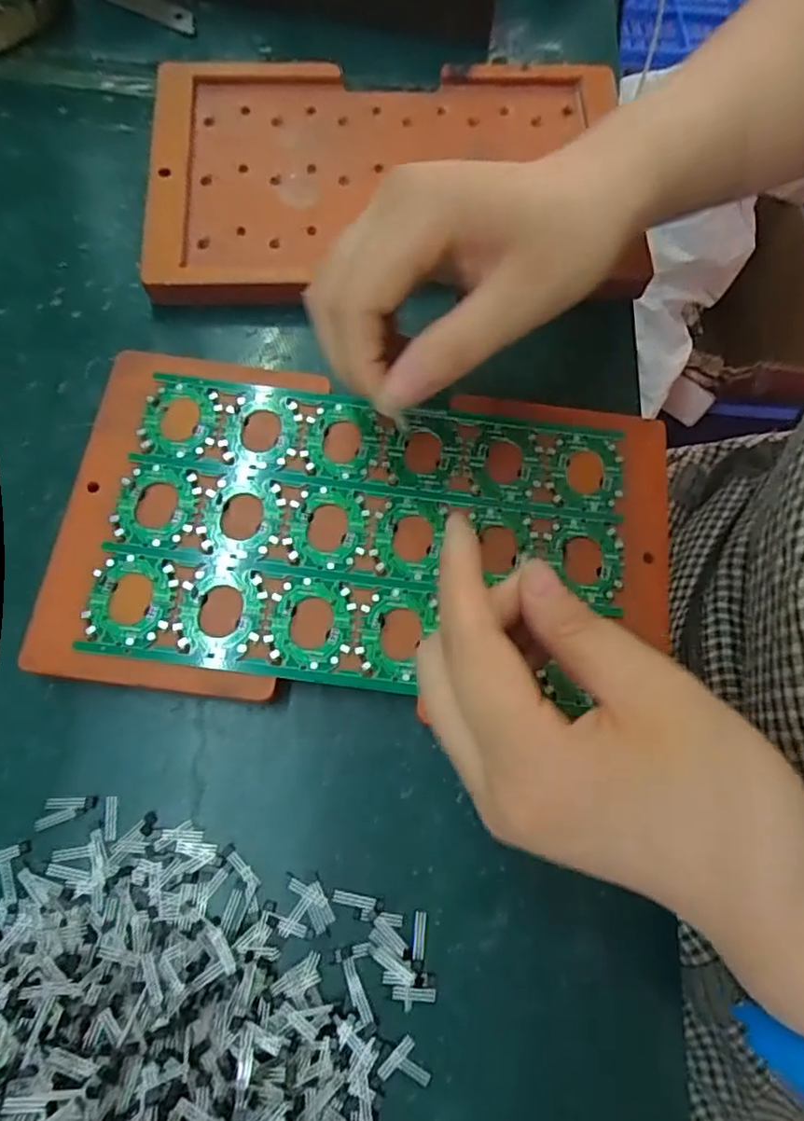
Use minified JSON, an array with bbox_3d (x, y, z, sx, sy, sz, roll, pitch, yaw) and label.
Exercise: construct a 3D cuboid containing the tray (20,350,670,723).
[{"bbox_3d":[-0.015,-0.012,0.253,0.240,0.014,0.137,7,71,-1],"label":"tray"}]

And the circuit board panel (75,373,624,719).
[{"bbox_3d":[-0.013,-0.011,0.253,0.199,0.004,0.119,7,71,-1],"label":"circuit board panel"}]

